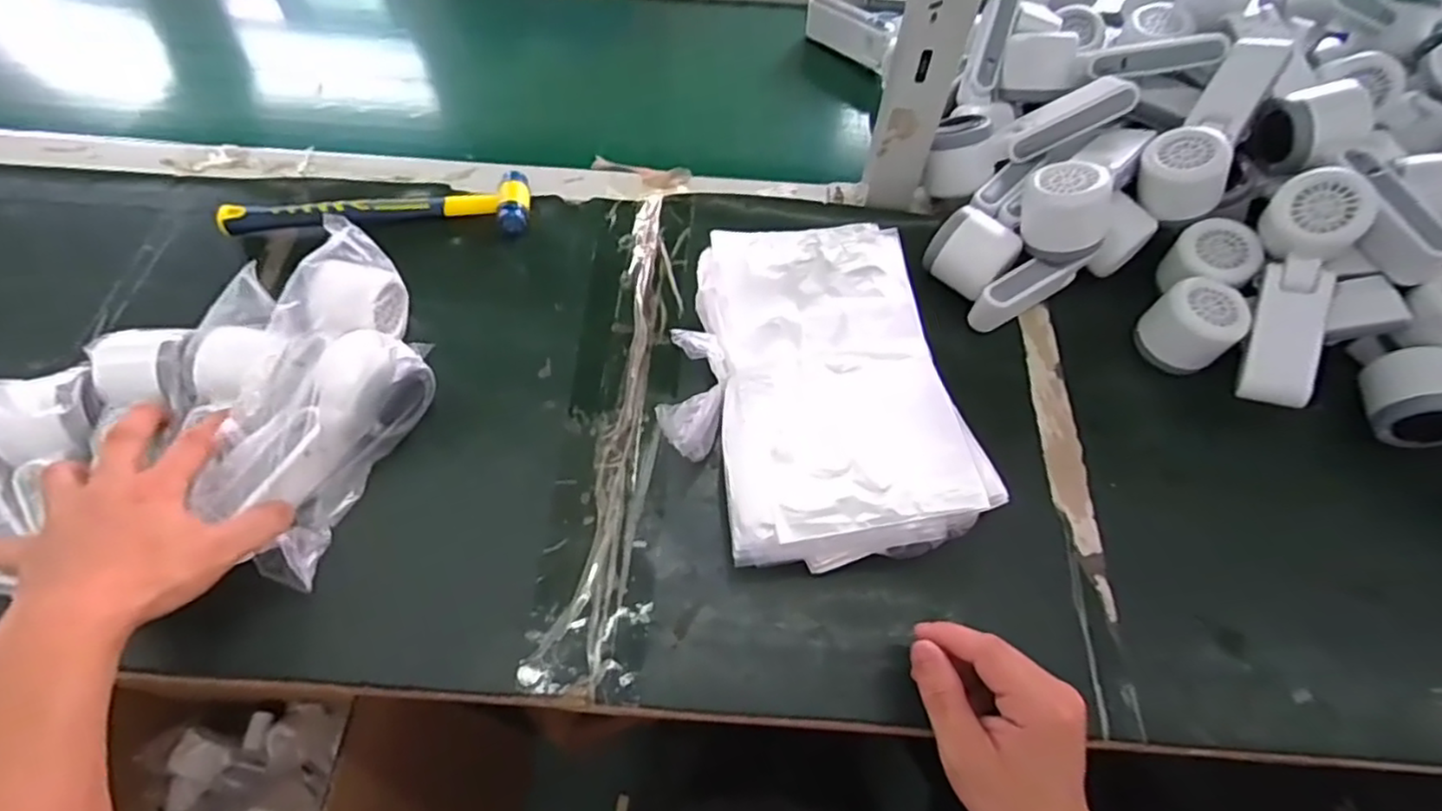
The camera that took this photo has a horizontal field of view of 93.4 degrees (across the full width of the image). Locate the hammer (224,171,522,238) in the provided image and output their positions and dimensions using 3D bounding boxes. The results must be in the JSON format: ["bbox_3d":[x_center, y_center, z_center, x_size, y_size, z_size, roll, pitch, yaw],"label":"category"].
[{"bbox_3d":[-0.284,-0.166,0.567,0.242,0.028,0.058,-5,61,-4],"label":"hammer"}]

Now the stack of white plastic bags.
[{"bbox_3d":[0.063,-0.008,0.472,0.196,0.074,0.236,-9,61,-7],"label":"stack of white plastic bags"}]

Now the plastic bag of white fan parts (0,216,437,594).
[{"bbox_3d":[-0.339,0.019,0.425,0.304,0.076,0.199,-23,67,-14],"label":"plastic bag of white fan parts"}]

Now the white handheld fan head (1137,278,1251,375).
[{"bbox_3d":[0.355,-0.061,0.511,0.053,0.051,0.055,1,60,-1],"label":"white handheld fan head"}]

